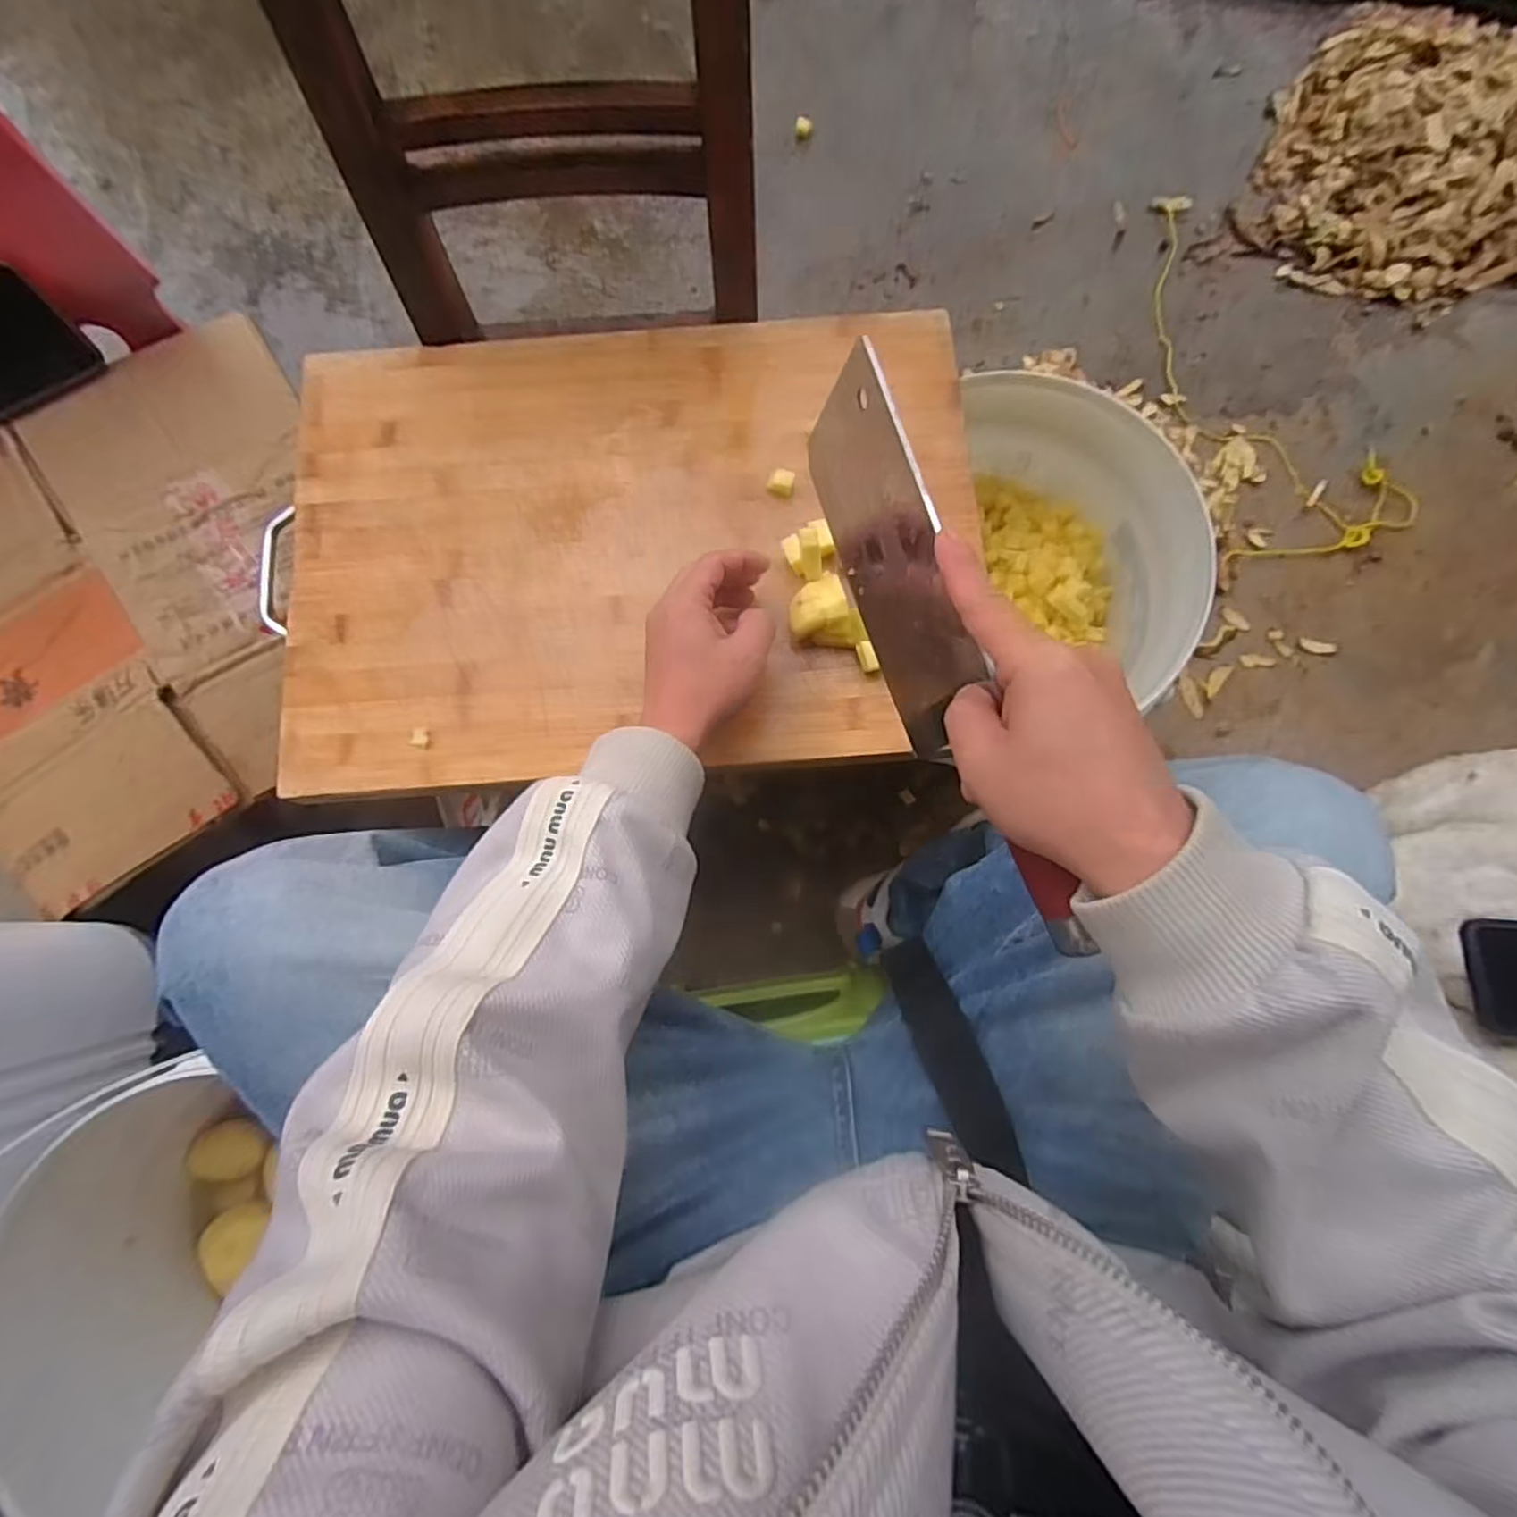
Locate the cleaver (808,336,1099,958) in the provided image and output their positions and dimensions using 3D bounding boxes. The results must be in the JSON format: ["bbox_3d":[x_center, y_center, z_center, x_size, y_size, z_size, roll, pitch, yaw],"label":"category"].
[{"bbox_3d":[0.083,-0.051,0.348,0.021,0.110,0.284,-18,81,-3],"label":"cleaver"}]

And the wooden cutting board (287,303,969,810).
[{"bbox_3d":[-0.087,-0.155,0.491,0.470,0.017,0.331,-4,79,0],"label":"wooden cutting board"}]

